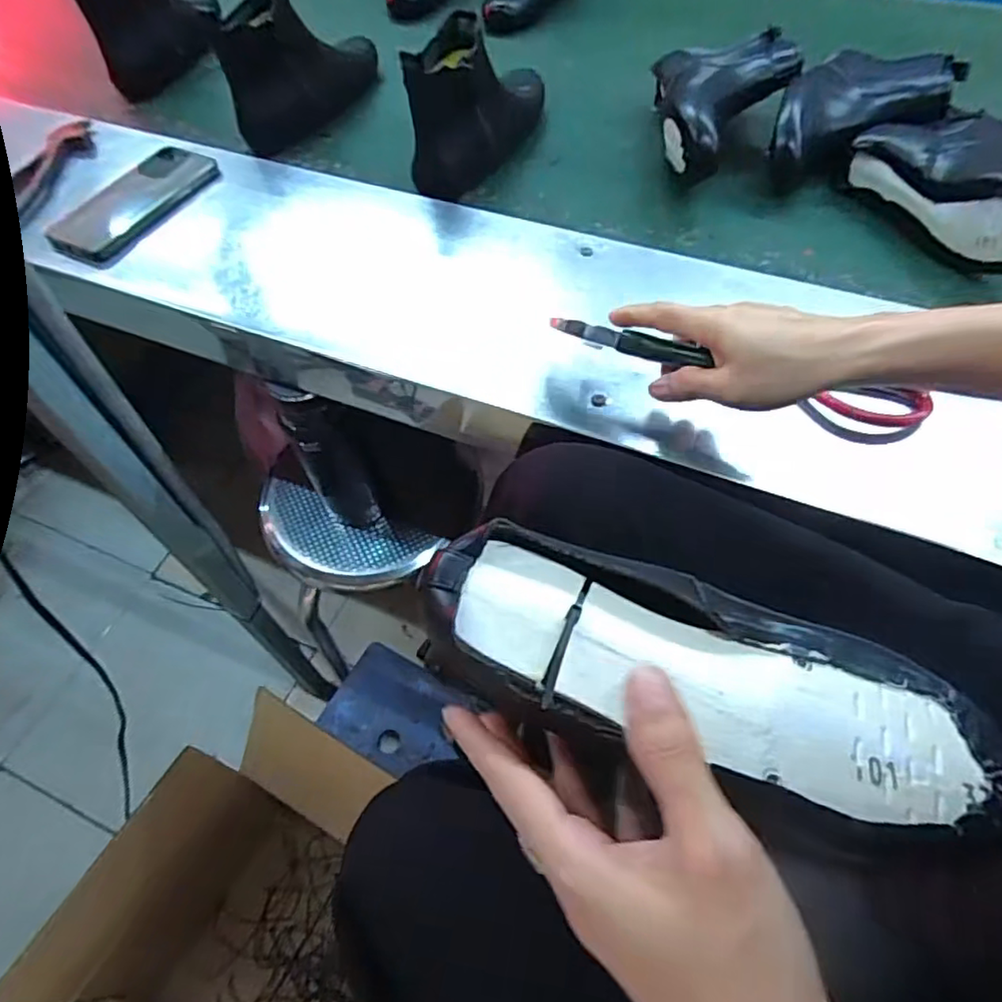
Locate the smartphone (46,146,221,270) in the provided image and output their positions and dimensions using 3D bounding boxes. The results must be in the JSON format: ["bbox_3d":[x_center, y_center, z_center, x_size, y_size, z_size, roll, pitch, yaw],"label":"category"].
[{"bbox_3d":[-0.368,-0.302,0.621,0.085,0.015,0.176,26,62,16],"label":"smartphone"}]

